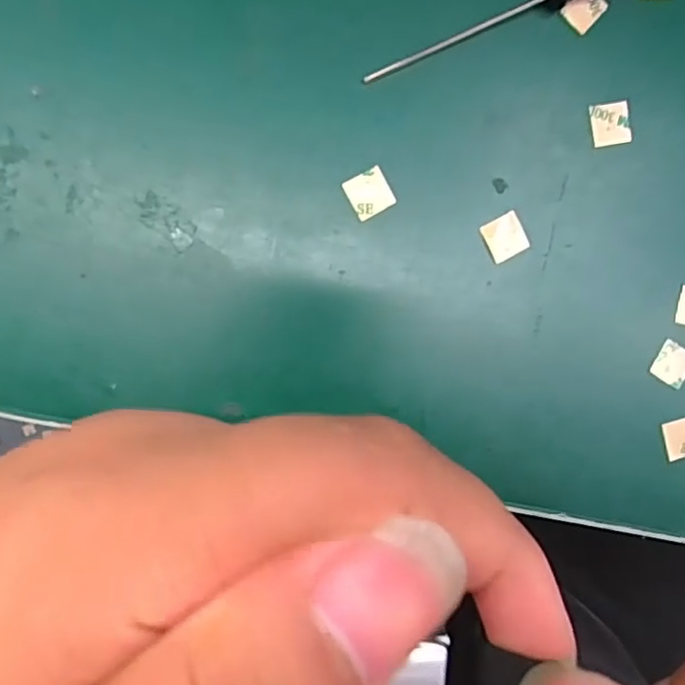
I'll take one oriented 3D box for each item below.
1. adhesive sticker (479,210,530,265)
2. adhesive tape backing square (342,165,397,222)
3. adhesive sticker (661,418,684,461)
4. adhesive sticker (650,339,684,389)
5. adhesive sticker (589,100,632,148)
[{"bbox_3d":[0.062,-0.040,0.237,0.016,0.004,0.015,-28,97,-6],"label":"adhesive sticker"},{"bbox_3d":[0.010,-0.055,0.232,0.015,0.004,0.016,-29,96,-5],"label":"adhesive tape backing square"},{"bbox_3d":[0.136,0.038,0.252,0.015,0.004,0.015,-15,90,1],"label":"adhesive sticker"},{"bbox_3d":[0.131,0.009,0.248,0.014,0.004,0.015,30,89,-9],"label":"adhesive sticker"},{"bbox_3d":[0.102,-0.084,0.241,0.015,0.004,0.016,-8,90,-1],"label":"adhesive sticker"}]

